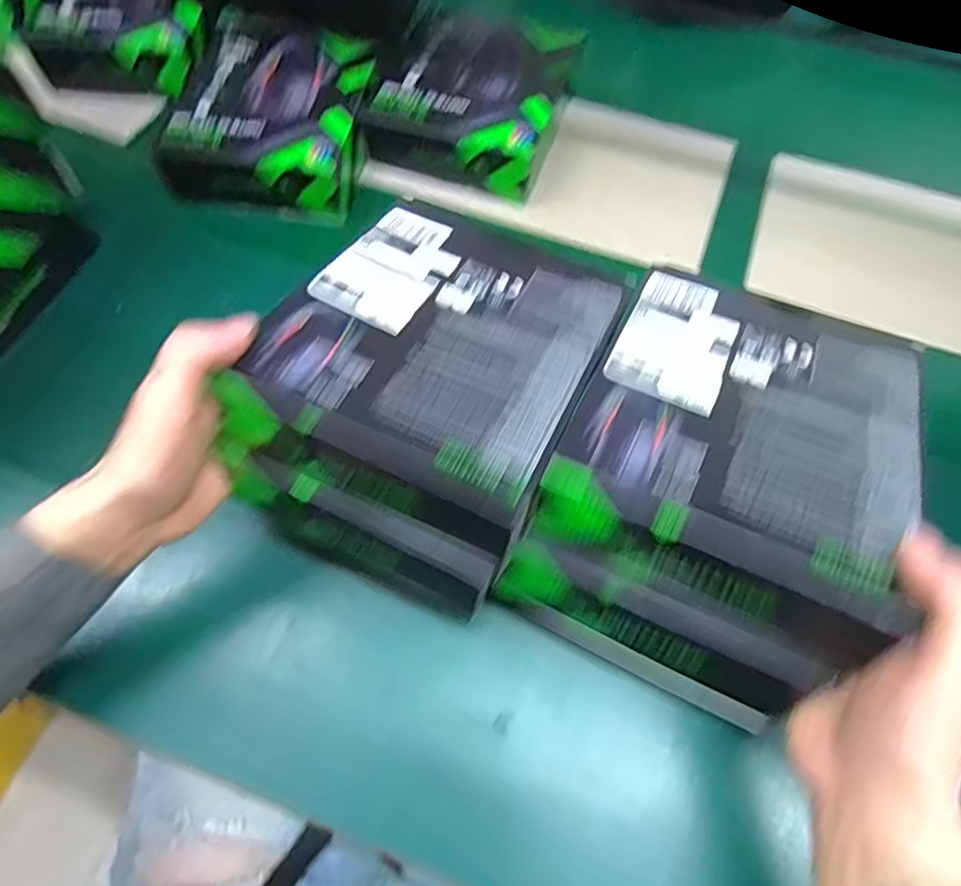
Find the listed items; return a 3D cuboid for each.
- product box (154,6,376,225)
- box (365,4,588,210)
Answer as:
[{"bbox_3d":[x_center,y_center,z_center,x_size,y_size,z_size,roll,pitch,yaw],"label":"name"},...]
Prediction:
[{"bbox_3d":[-0.185,-0.300,0.543,0.159,0.053,0.194,7,64,3],"label":"product box"},{"bbox_3d":[-0.002,-0.324,0.554,0.158,0.048,0.191,15,65,7],"label":"box"}]

